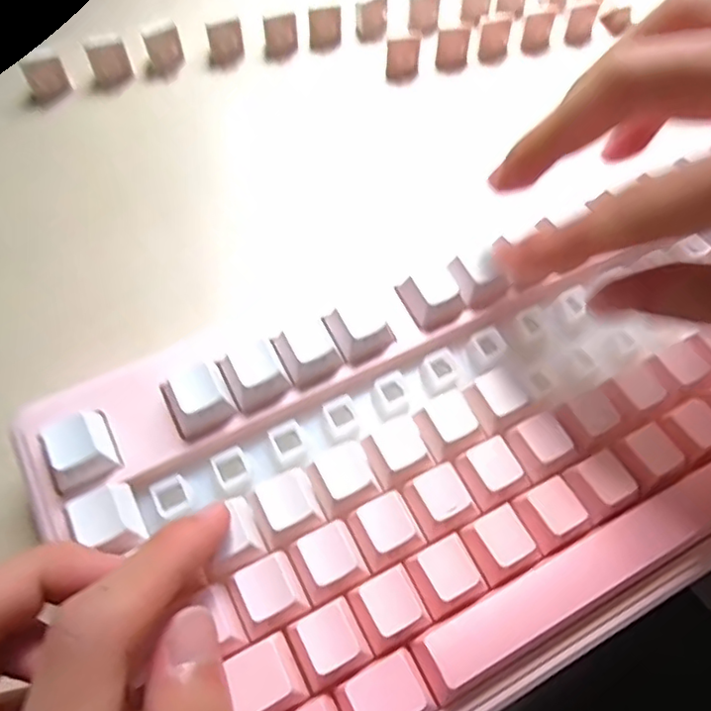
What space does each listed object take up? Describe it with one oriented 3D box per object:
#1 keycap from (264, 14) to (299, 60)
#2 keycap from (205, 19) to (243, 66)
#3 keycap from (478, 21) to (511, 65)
[{"bbox_3d":[-0.038,-0.164,0.312,0.017,0.014,0.014,-7,61,-7],"label":"keycap"},{"bbox_3d":[-0.065,-0.157,0.306,0.016,0.017,0.011,-10,62,-8],"label":"keycap"},{"bbox_3d":[0.073,-0.165,0.319,0.015,0.019,0.015,11,61,7],"label":"keycap"}]

